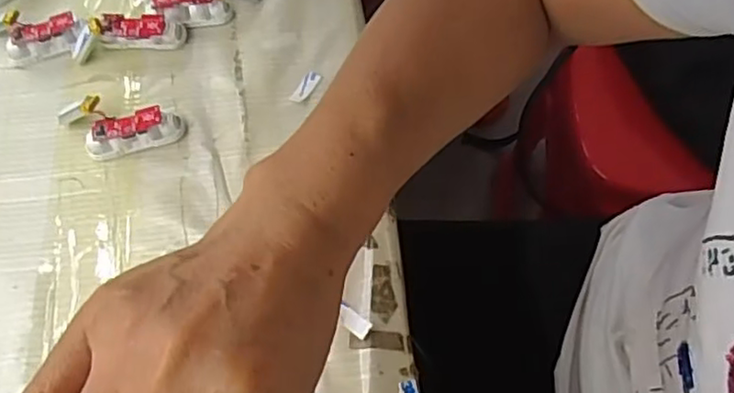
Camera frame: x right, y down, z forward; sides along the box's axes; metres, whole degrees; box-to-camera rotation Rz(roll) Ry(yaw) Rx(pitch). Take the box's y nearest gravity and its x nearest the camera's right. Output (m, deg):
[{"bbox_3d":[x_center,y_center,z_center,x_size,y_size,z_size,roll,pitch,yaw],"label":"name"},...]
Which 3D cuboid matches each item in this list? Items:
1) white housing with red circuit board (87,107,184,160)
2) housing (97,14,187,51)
[{"bbox_3d":[-0.150,-0.041,0.415,0.060,0.022,0.017,-14,62,-3],"label":"white housing with red circuit board"},{"bbox_3d":[-0.160,-0.116,0.452,0.060,0.026,0.015,-5,62,2],"label":"housing"}]

